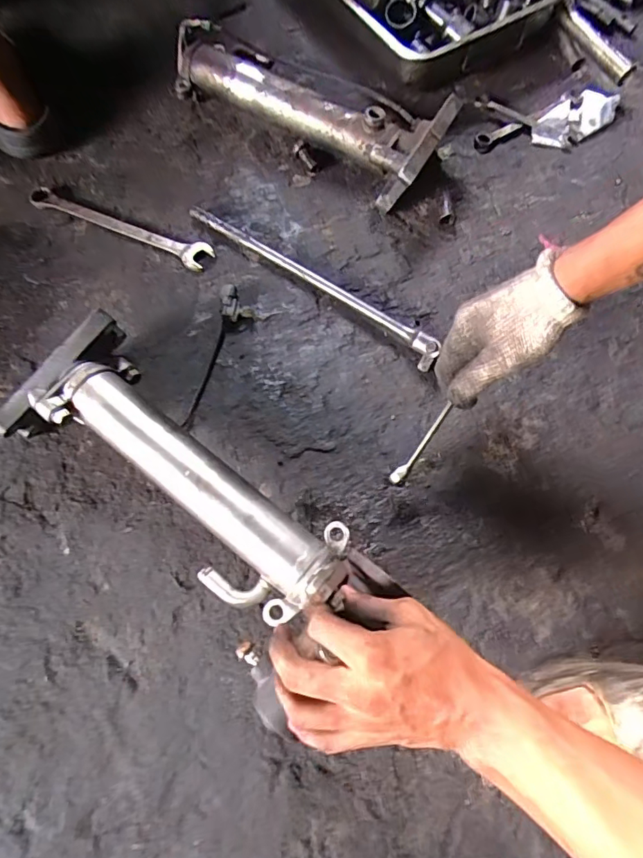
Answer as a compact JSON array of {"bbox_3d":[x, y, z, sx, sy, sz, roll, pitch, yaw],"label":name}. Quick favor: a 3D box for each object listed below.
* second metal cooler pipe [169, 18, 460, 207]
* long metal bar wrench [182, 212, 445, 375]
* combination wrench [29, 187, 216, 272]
[{"bbox_3d":[-0.011,-0.412,0.624,0.350,0.101,0.138,33,72,9],"label":"second metal cooler pipe"},{"bbox_3d":[-0.015,-0.177,0.572,0.349,0.034,0.028,37,74,12],"label":"long metal bar wrench"},{"bbox_3d":[-0.250,-0.253,0.612,0.247,0.008,0.039,24,71,8],"label":"combination wrench"}]

